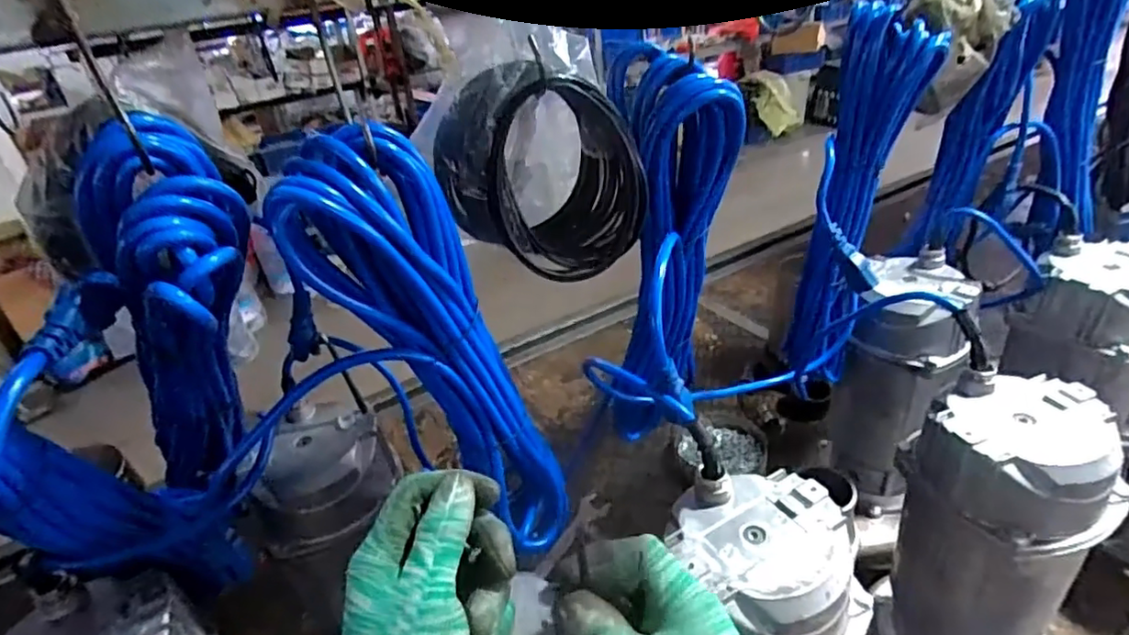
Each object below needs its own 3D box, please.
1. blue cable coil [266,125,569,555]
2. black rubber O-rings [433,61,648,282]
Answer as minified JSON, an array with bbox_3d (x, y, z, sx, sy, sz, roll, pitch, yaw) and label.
[{"bbox_3d":[-0.084,0.023,0.411,0.075,0.319,0.107,18,58,41],"label":"blue cable coil"},{"bbox_3d":[-0.013,-0.092,0.395,0.130,0.132,0.046,-14,31,-10],"label":"black rubber O-rings"}]

